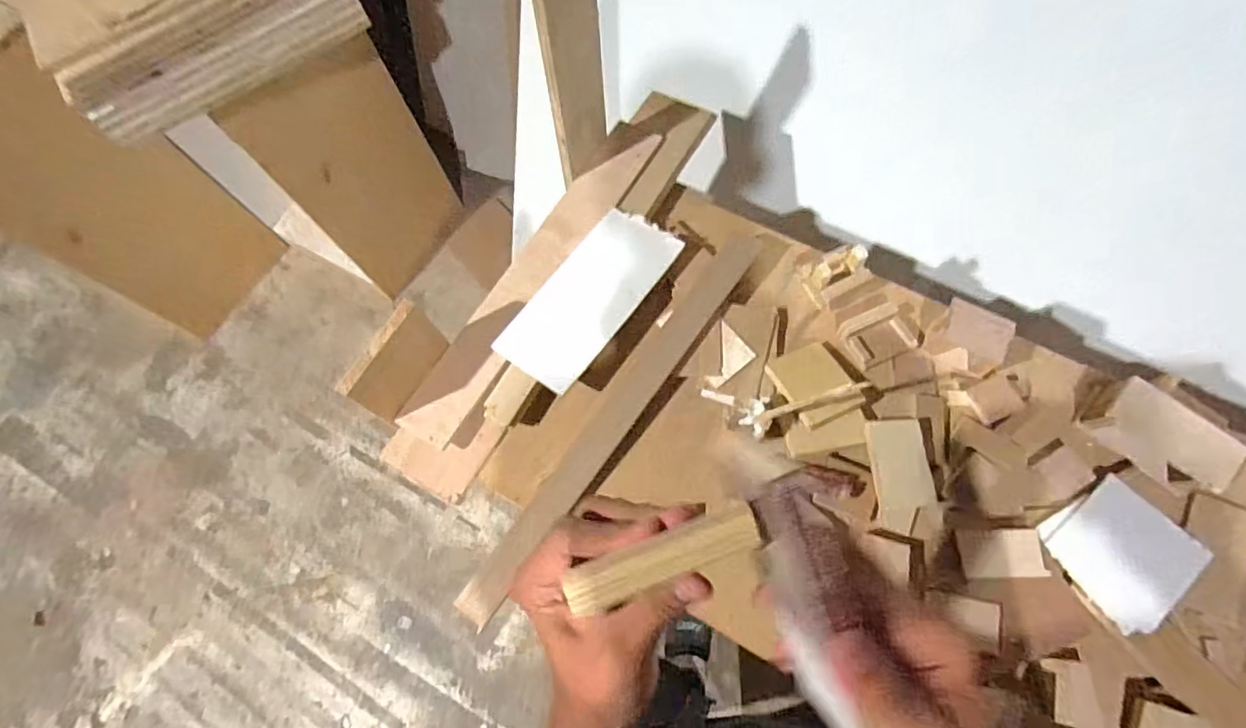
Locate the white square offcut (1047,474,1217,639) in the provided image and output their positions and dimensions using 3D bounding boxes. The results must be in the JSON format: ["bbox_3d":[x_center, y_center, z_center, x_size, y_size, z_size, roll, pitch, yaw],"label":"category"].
[{"bbox_3d":[0.575,0.218,0.653,0.128,0.008,0.126,-41,69,-2],"label":"white square offcut"}]

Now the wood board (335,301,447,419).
[{"bbox_3d":[-0.278,-0.002,0.705,0.022,0.119,0.128,23,72,13],"label":"wood board"}]

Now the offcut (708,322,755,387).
[{"bbox_3d":[0.133,-0.011,0.775,0.075,0.006,0.060,-40,74,-12],"label":"offcut"}]

